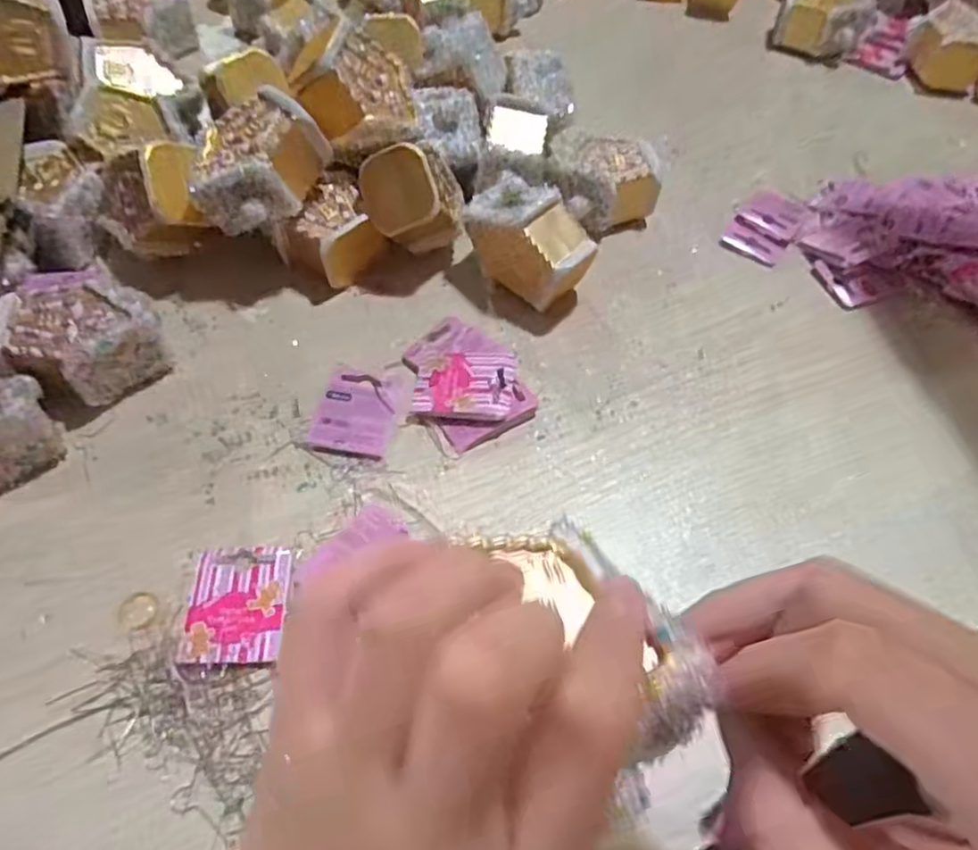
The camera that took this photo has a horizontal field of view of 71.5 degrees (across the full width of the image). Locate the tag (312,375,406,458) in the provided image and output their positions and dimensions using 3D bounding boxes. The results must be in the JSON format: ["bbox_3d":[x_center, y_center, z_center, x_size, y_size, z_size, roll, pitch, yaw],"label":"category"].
[{"bbox_3d":[-0.076,-0.009,0.398,0.043,0.008,0.054,10,57,3],"label":"tag"}]

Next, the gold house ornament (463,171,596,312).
[{"bbox_3d":[0.026,-0.118,0.446,0.046,0.073,0.079,-37,66,-23],"label":"gold house ornament"}]

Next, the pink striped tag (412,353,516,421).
[{"bbox_3d":[-0.015,-0.024,0.406,0.058,0.007,0.047,3,57,6],"label":"pink striped tag"}]

